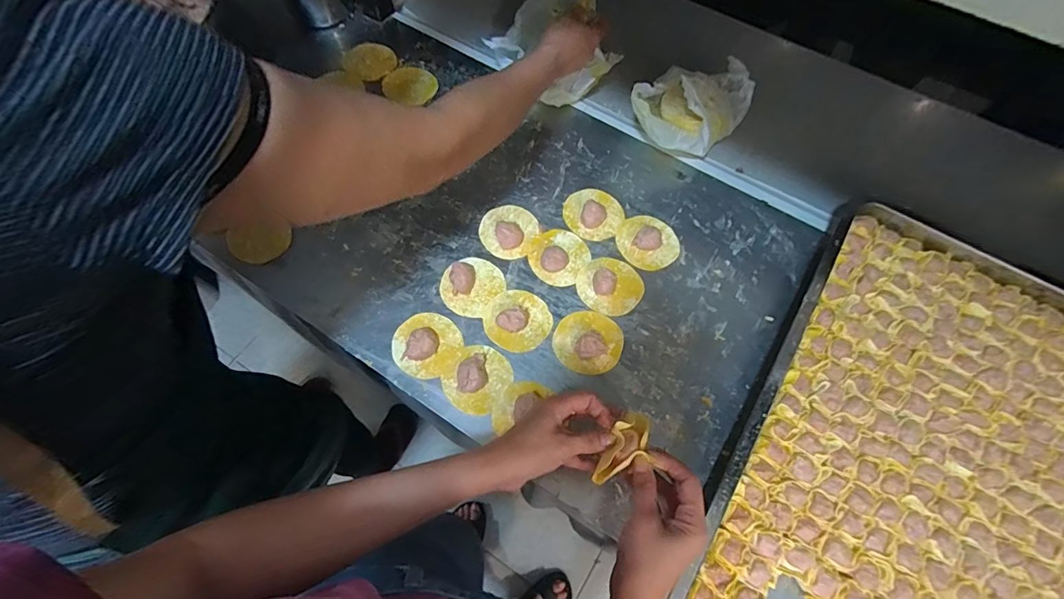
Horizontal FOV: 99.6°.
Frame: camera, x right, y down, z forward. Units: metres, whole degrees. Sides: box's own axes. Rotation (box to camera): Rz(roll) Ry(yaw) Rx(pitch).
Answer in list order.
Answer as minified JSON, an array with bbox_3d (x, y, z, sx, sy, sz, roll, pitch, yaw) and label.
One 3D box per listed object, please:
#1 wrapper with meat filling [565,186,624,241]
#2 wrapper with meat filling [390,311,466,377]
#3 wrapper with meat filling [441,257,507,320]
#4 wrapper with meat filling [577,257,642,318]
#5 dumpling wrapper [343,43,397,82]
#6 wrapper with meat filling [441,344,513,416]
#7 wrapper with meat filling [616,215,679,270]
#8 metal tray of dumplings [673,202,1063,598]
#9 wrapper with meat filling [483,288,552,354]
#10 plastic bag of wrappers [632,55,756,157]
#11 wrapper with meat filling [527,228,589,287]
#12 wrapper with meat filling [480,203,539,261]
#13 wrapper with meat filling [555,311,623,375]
[{"bbox_3d":[0.085,-0.122,0.612,0.075,0.023,0.081,-10,67,-5],"label":"wrapper with meat filling"},{"bbox_3d":[-0.127,0.051,0.535,0.077,0.015,0.077,0,67,0],"label":"wrapper with meat filling"},{"bbox_3d":[-0.077,-0.022,0.562,0.072,0.023,0.078,0,67,0],"label":"wrapper with meat filling"},{"bbox_3d":[0.100,-0.023,0.567,0.081,0.032,0.077,0,67,0],"label":"wrapper with meat filling"},{"bbox_3d":[-0.259,-0.380,0.717,0.094,0.007,0.095,35,57,14],"label":"dumpling wrapper"},{"bbox_3d":[-0.063,0.089,0.517,0.069,0.020,0.077,32,70,12],"label":"wrapper with meat filling"},{"bbox_3d":[0.155,-0.080,0.597,0.076,0.024,0.081,0,67,0],"label":"wrapper with meat filling"},{"bbox_3d":[0.419,0.188,0.464,0.378,0.069,0.580,32,70,12],"label":"metal tray of dumplings"},{"bbox_3d":[-0.018,0.022,0.550,0.078,0.025,0.076,0,67,0],"label":"wrapper with meat filling"},{"bbox_3d":[0.215,-0.266,0.630,0.172,0.107,0.112,-40,73,-16],"label":"plastic bag of wrappers"},{"bbox_3d":[0.034,-0.060,0.585,0.072,0.025,0.079,0,67,0],"label":"wrapper with meat filling"},{"bbox_3d":[-0.032,-0.097,0.596,0.075,0.020,0.078,0,67,0],"label":"wrapper with meat filling"},{"bbox_3d":[0.068,0.047,0.537,0.079,0.021,0.078,0,67,0],"label":"wrapper with meat filling"}]

